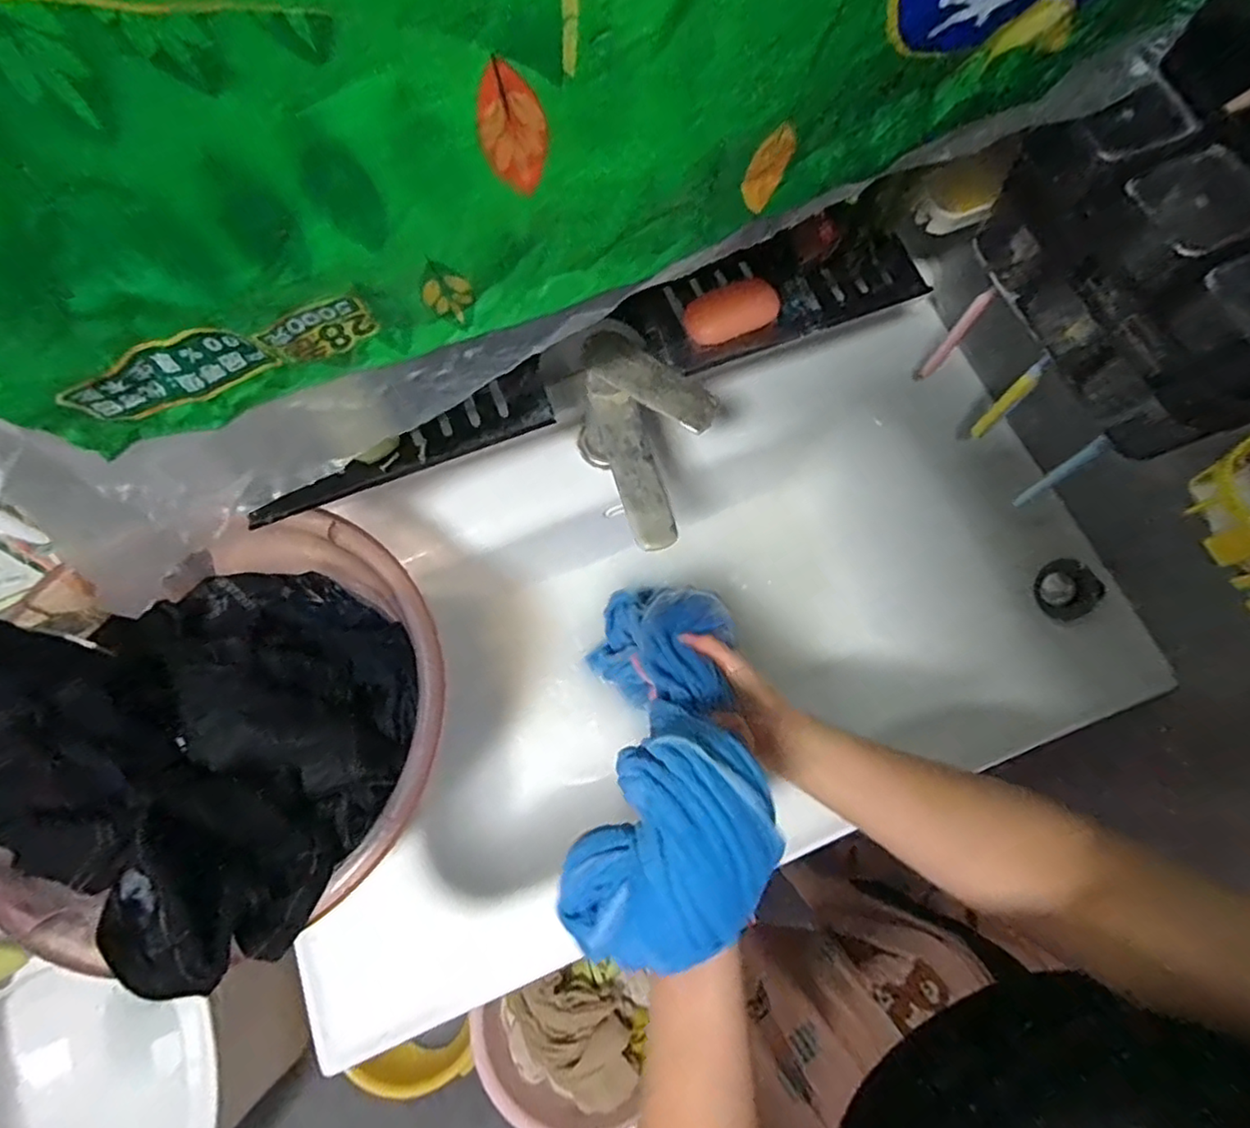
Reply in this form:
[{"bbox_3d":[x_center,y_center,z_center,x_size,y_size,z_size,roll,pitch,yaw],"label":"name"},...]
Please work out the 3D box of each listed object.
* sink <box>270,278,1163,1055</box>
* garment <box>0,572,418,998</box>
[{"bbox_3d":[0.053,0.056,0.665,0.828,0.171,0.458,-24,75,-7],"label":"sink"},{"bbox_3d":[-0.311,0.122,0.469,0.300,0.158,0.260,31,76,8],"label":"garment"}]

